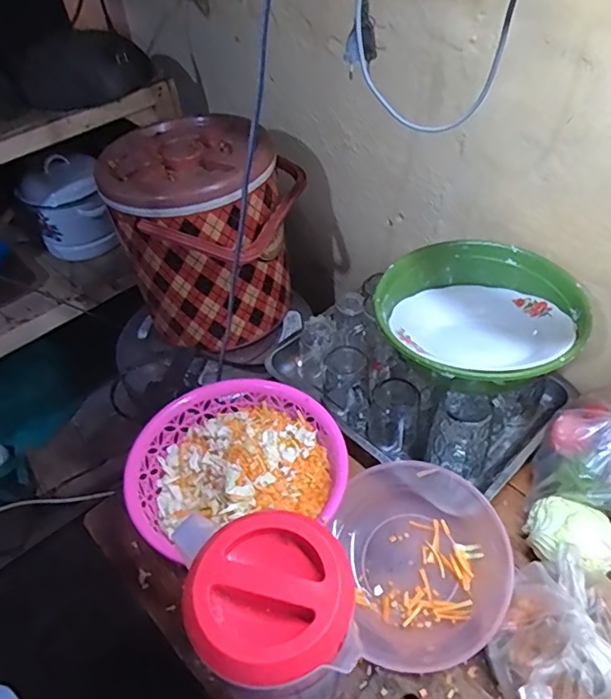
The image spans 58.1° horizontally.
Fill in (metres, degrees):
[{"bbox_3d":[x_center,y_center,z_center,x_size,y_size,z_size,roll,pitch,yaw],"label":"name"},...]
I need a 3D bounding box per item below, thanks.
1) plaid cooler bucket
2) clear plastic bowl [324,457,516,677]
[{"bbox_3d":[-0.173,-0.192,0.949,0.288,0.298,0.251,12,48,14],"label":"plaid cooler bucket"},{"bbox_3d":[0.134,0.236,0.628,0.178,0.065,0.214,-13,47,-9],"label":"clear plastic bowl"}]

